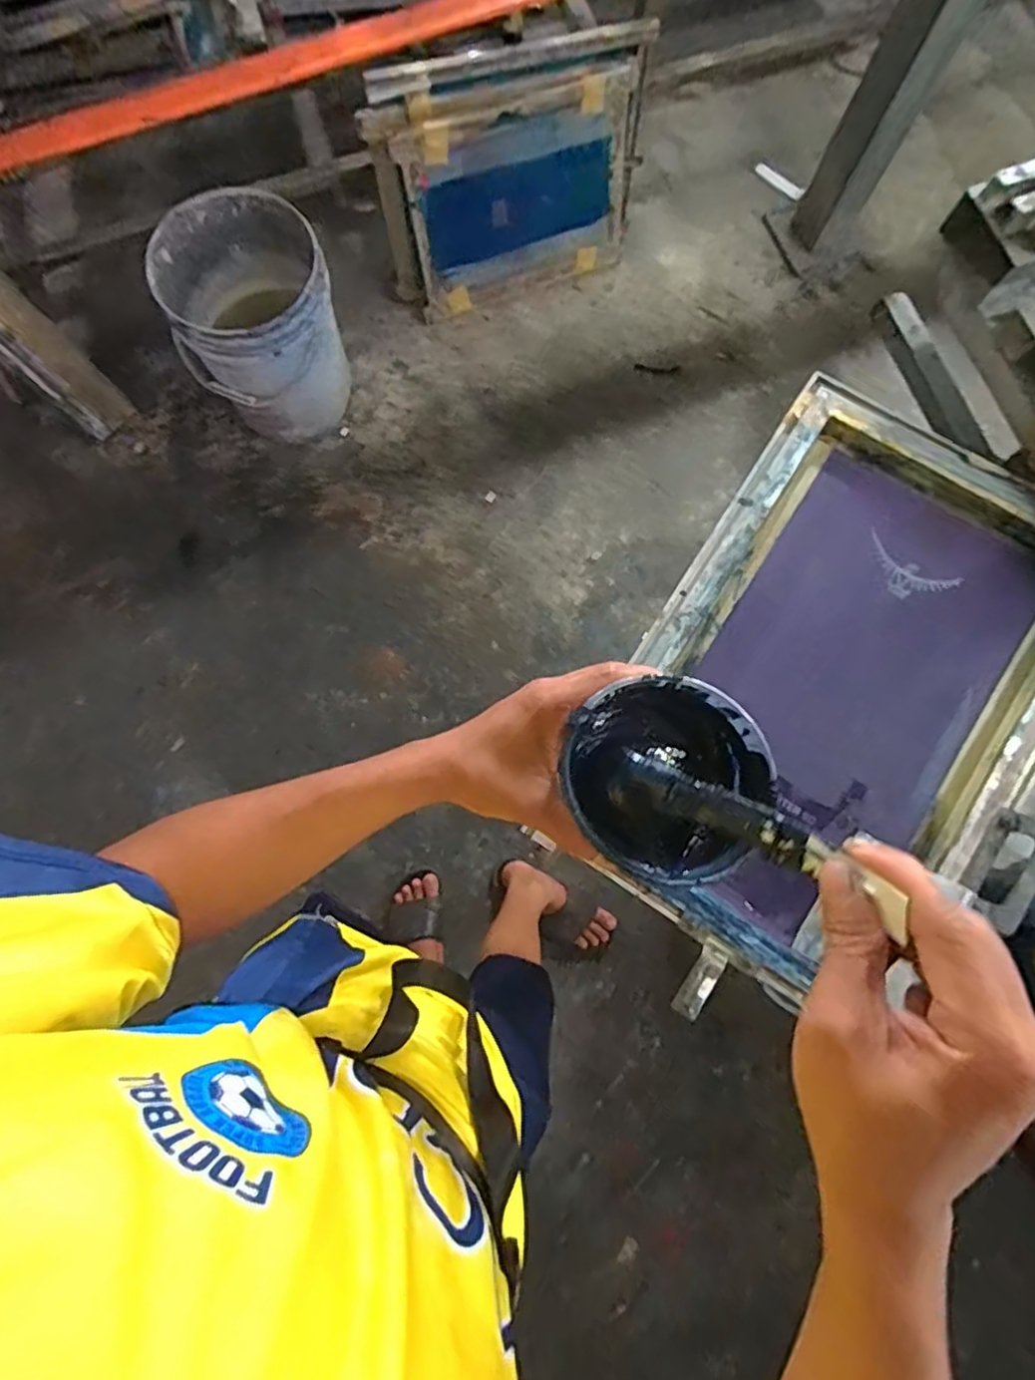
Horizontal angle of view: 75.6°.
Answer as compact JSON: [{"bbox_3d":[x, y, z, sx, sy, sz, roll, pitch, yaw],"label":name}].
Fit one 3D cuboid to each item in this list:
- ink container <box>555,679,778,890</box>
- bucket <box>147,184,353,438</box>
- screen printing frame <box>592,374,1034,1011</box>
[{"bbox_3d":[0.079,0.053,0.394,0.124,0.073,0.124,23,85,-11],"label":"ink container"},{"bbox_3d":[-0.540,-0.763,1.424,0.332,0.339,0.328,-35,80,-6],"label":"bucket"},{"bbox_3d":[0.338,-0.001,0.699,0.393,0.050,0.585,33,82,7],"label":"screen printing frame"}]

